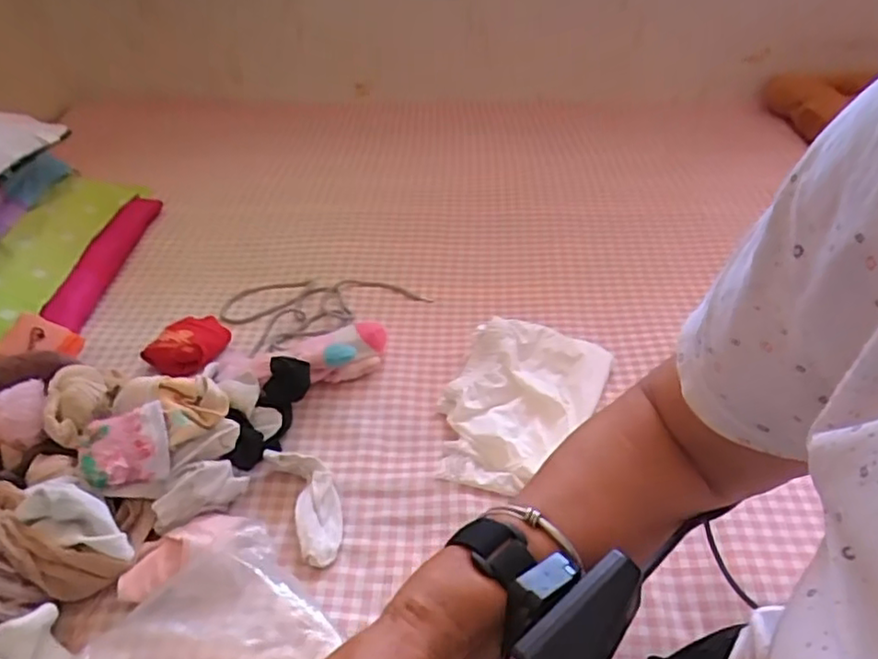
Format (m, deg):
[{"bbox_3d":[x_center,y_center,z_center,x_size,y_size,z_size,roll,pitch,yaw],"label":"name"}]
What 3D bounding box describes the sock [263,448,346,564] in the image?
[{"bbox_3d":[-0.121,0.154,0.586,0.048,0.033,0.131,-19,41,-20],"label":"sock"}]

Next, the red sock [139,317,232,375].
[{"bbox_3d":[-0.298,0.017,0.755,0.066,0.040,0.097,20,43,25],"label":"red sock"}]

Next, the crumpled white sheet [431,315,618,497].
[{"bbox_3d":[0.086,0.080,0.685,0.151,0.033,0.228,23,51,12],"label":"crumpled white sheet"}]

